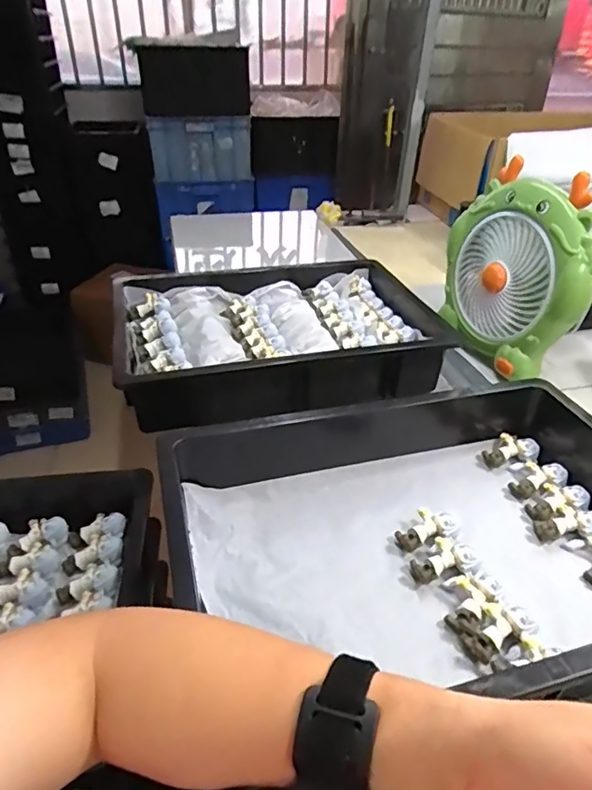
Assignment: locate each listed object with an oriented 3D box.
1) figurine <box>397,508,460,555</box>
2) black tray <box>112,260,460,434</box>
[{"bbox_3d":[0.124,0.126,0.497,0.062,0.019,0.031,-22,38,-8],"label":"figurine"},{"bbox_3d":[-0.025,-0.108,0.791,0.461,0.068,0.350,-6,35,-11],"label":"black tray"}]

